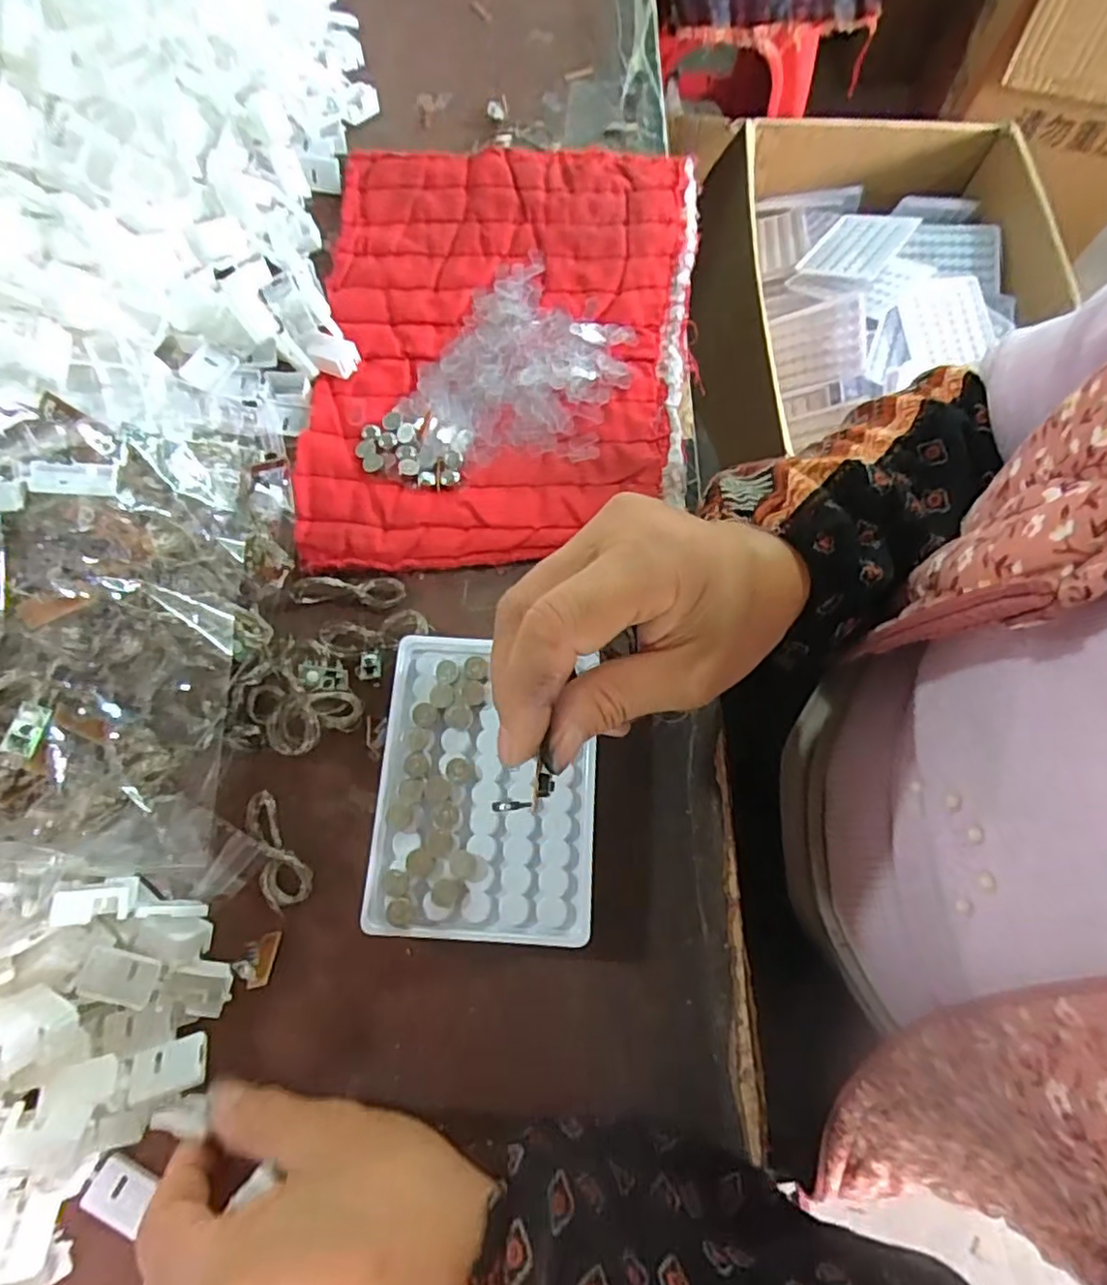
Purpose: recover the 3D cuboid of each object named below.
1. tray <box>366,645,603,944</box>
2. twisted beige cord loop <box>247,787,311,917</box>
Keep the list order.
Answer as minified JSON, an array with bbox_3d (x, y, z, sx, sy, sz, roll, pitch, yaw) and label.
[{"bbox_3d":[-0.029,0.063,0.308,0.094,0.030,0.124,3,71,0],"label":"tray"},{"bbox_3d":[-0.128,0.095,0.307,0.020,0.010,0.051,-30,74,-10],"label":"twisted beige cord loop"}]

